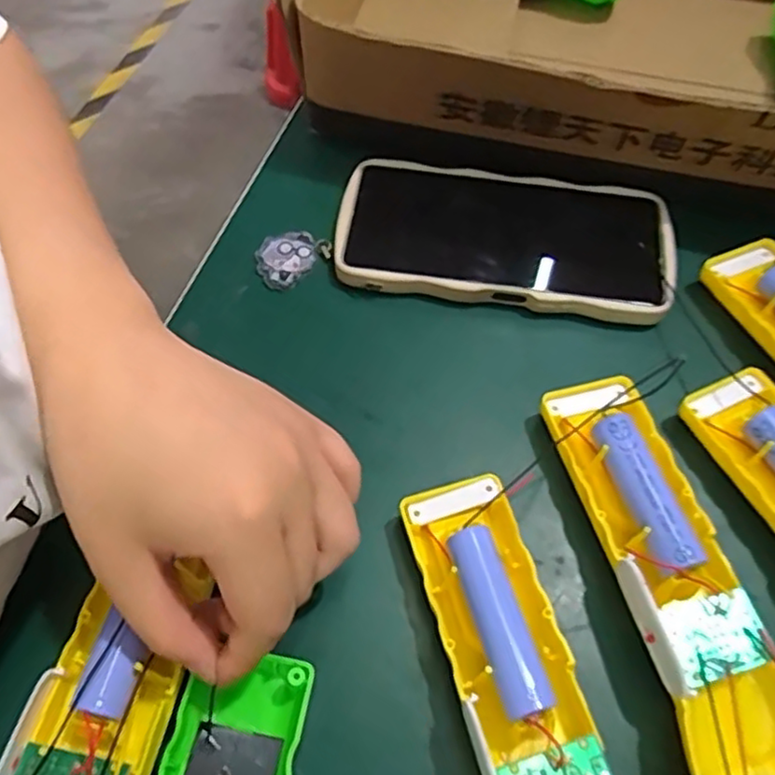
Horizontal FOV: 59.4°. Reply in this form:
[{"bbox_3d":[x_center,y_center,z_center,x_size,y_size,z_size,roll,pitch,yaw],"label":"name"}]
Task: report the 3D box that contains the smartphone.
[{"bbox_3d":[0.060,-0.076,0.353,0.168,0.017,0.079,9,61,2],"label":"smartphone"}]

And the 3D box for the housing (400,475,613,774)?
[{"bbox_3d":[0.046,0.111,0.239,0.054,0.034,0.163,-17,64,-12],"label":"housing"}]

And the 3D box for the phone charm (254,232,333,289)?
[{"bbox_3d":[-0.051,-0.068,0.351,0.029,0.006,0.037,39,67,17],"label":"phone charm"}]

